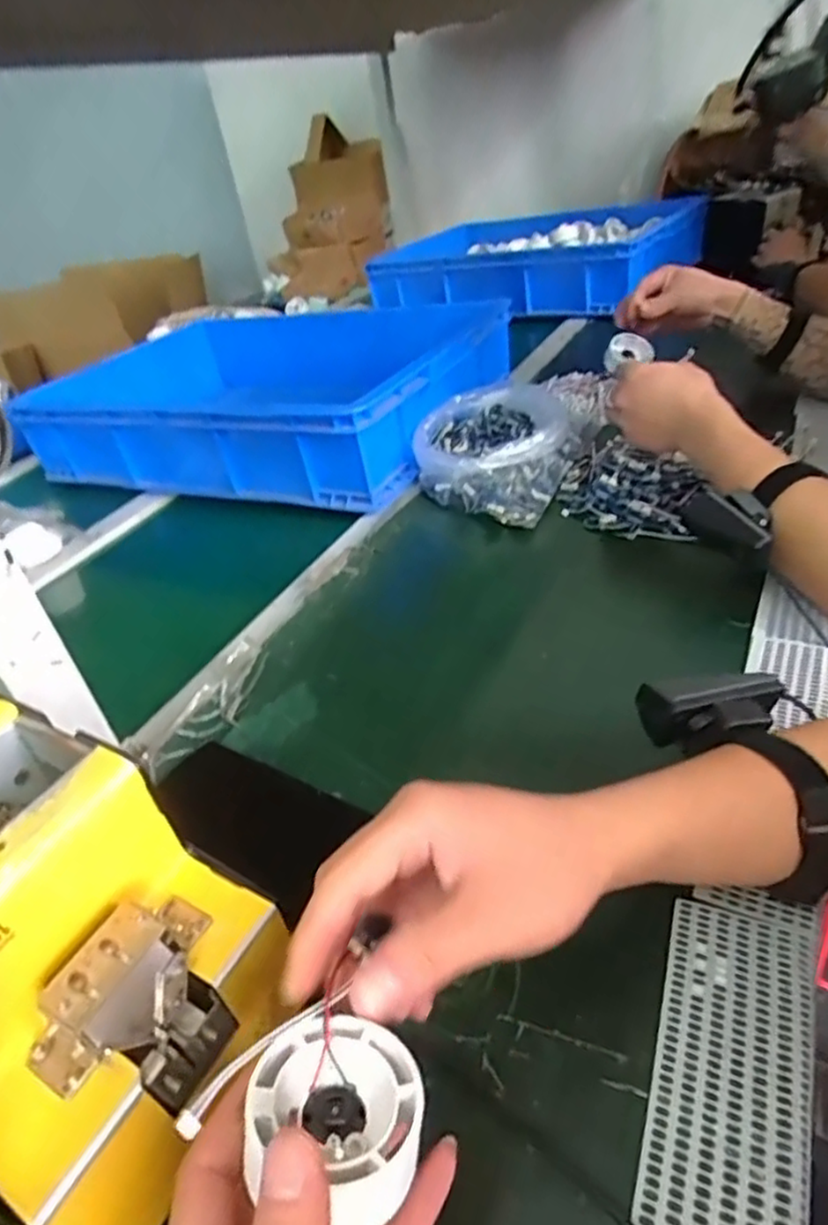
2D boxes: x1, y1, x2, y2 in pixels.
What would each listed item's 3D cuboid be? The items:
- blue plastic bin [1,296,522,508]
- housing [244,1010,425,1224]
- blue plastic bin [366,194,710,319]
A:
[{"bbox_3d":[-0.216,-0.304,0.947,0.590,0.112,0.385,10,40,26],"label":"blue plastic bin"},{"bbox_3d":[-0.024,0.152,0.210,0.053,0.019,0.051,-4,36,3],"label":"housing"},{"bbox_3d":[0.258,-0.752,1.424,0.573,0.134,0.439,21,46,36],"label":"blue plastic bin"}]

